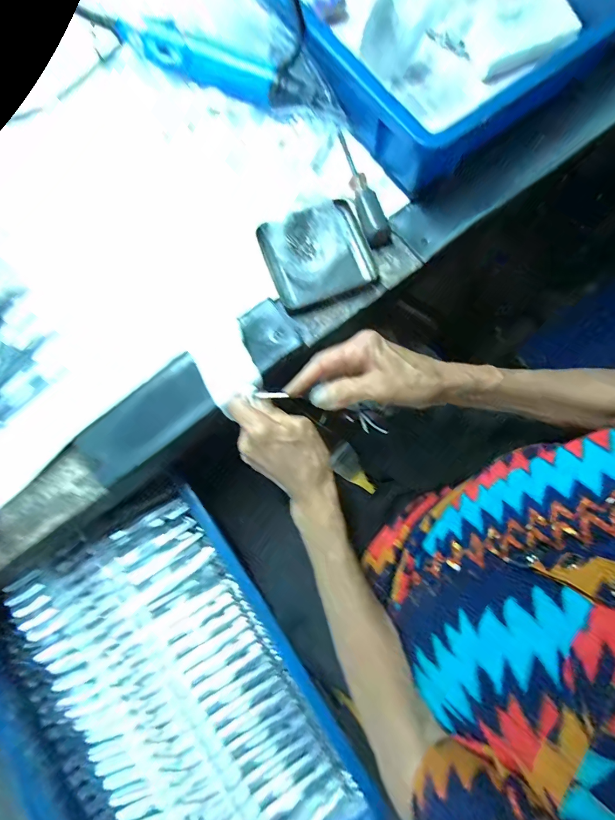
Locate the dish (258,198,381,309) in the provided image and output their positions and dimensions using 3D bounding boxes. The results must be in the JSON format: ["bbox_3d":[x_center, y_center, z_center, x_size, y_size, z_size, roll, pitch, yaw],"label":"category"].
[{"bbox_3d":[0.011,-0.150,0.361,0.099,0.024,0.087,-23,79,-4],"label":"dish"}]

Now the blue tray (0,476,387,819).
[{"bbox_3d":[-0.153,0.331,0.397,0.314,0.045,0.421,-34,79,-6],"label":"blue tray"}]

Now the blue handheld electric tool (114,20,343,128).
[{"bbox_3d":[-0.074,-0.336,0.371,0.227,0.031,0.033,20,79,5],"label":"blue handheld electric tool"}]

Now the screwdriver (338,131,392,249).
[{"bbox_3d":[0.051,-0.218,0.368,0.023,0.017,0.127,-15,78,-2],"label":"screwdriver"}]

